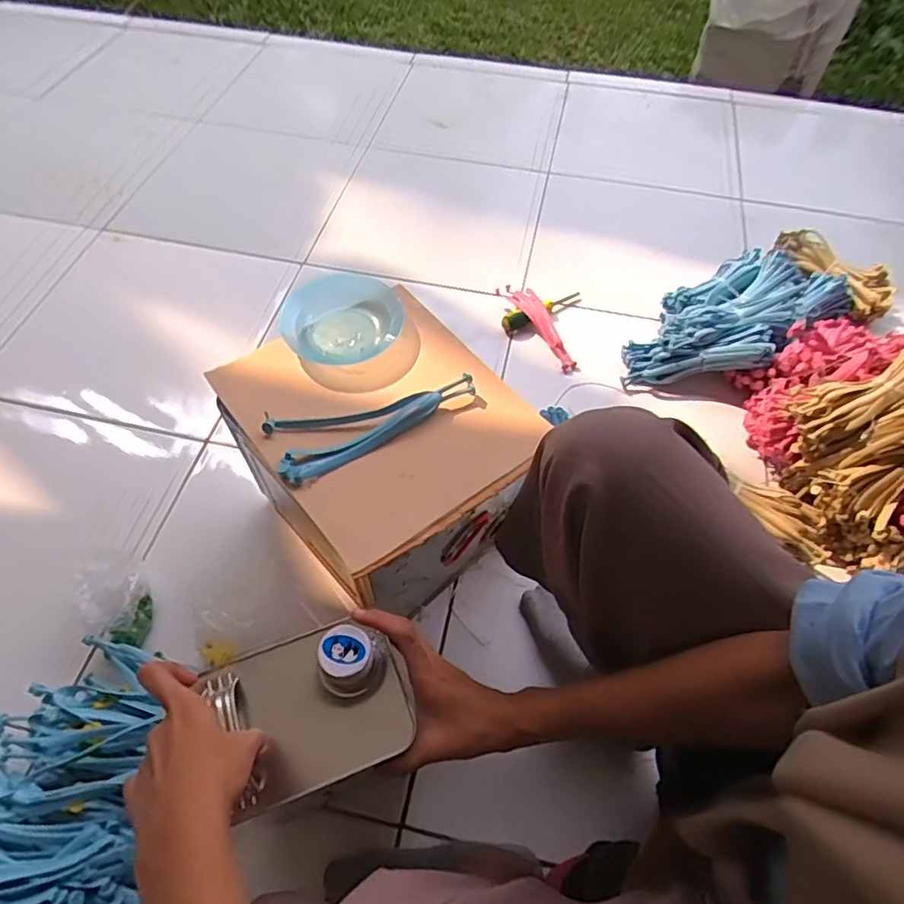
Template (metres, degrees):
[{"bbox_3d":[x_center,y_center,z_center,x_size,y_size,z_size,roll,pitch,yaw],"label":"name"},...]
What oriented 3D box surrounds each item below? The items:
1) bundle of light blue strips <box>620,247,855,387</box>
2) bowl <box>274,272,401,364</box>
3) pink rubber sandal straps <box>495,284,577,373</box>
[{"bbox_3d":[0.451,-0.217,0.946,0.392,0.095,0.195,-33,64,-20],"label":"bundle of light blue strips"},{"bbox_3d":[-0.117,-0.145,0.633,0.123,0.041,0.101,-3,58,-3],"label":"bowl"},{"bbox_3d":[0.152,-0.217,0.982,0.066,0.026,0.200,-24,61,-16],"label":"pink rubber sandal straps"}]

